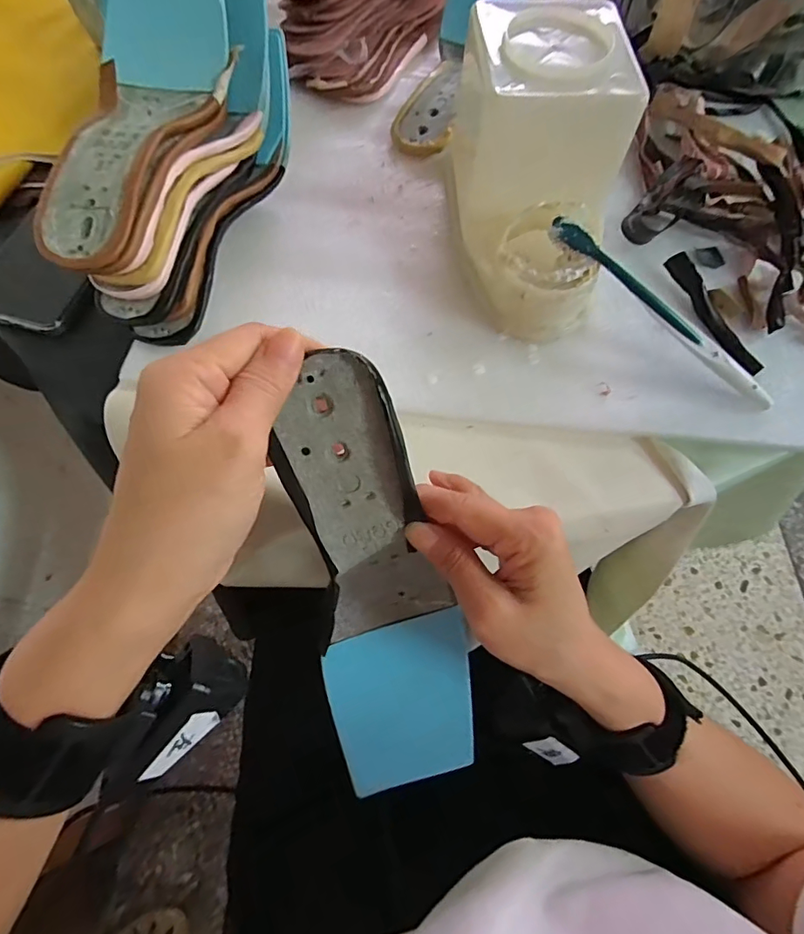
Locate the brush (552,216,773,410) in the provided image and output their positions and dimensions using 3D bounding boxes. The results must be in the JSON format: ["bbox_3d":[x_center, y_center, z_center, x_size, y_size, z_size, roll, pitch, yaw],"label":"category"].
[{"bbox_3d":[0.172,-0.101,0.321,0.184,0.008,0.012,41,70,-1],"label":"brush"}]

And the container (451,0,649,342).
[{"bbox_3d":[0.091,-0.202,0.337,0.115,0.115,0.191,6,66,1],"label":"container"}]

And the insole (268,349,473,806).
[{"bbox_3d":[-0.012,0.060,0.251,0.079,0.237,0.055,-14,27,-7],"label":"insole"}]

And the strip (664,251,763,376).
[{"bbox_3d":[0.224,-0.113,0.353,0.019,0.011,0.106,-18,68,-9],"label":"strip"}]

